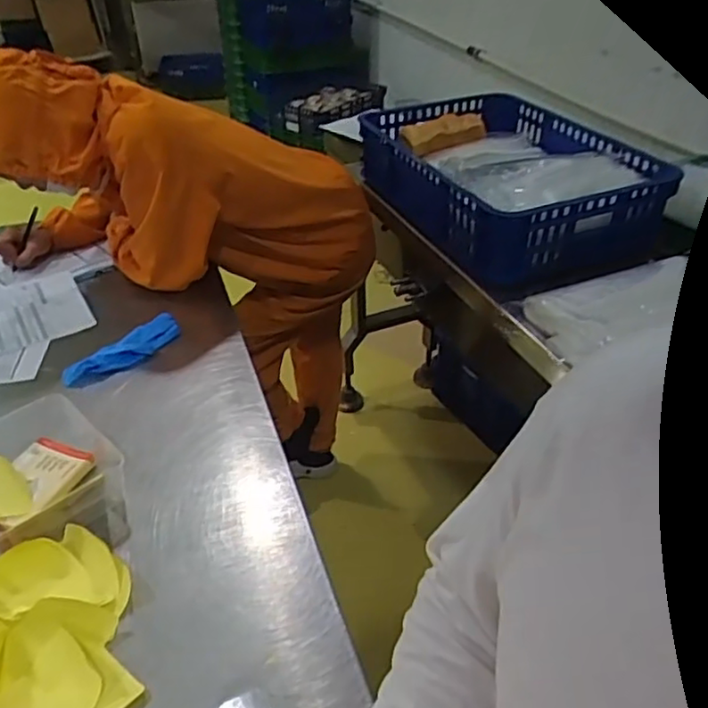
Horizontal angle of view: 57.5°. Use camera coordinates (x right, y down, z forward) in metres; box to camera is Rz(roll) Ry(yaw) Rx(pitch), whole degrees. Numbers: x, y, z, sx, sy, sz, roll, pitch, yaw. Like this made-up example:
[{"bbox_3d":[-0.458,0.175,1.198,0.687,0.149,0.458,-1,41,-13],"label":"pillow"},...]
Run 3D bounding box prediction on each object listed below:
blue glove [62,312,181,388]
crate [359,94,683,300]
[{"bbox_3d":[-0.371,-0.004,1.051,0.064,0.030,0.208,28,45,33],"label":"blue glove"},{"bbox_3d":[0.304,-0.318,1.282,0.396,0.202,0.579,-14,39,-18],"label":"crate"}]

